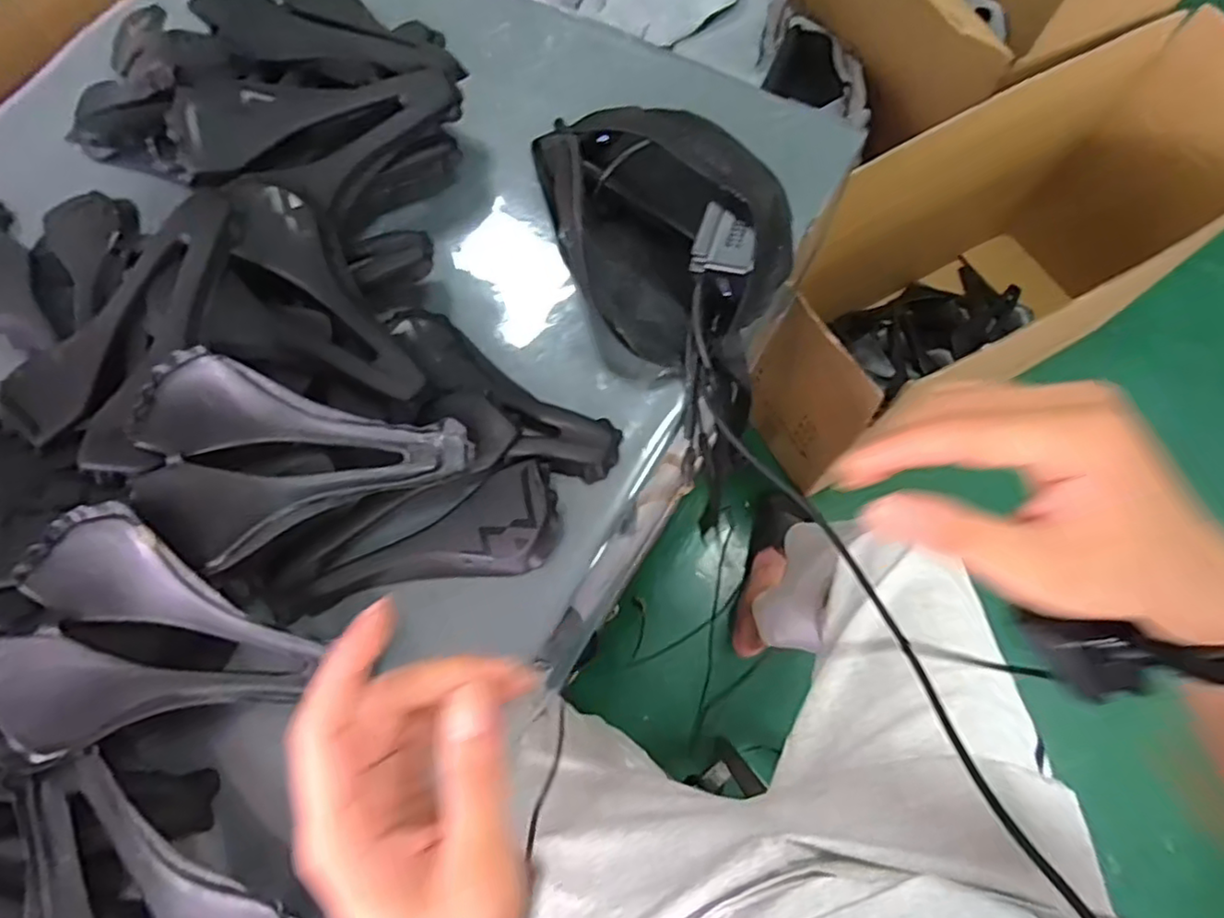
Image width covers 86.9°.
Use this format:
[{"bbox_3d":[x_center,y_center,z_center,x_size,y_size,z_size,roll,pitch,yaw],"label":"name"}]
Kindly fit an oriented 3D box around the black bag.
[{"bbox_3d":[0.038,-0.226,0.569,0.179,0.092,0.270,-22,71,-5],"label":"black bag"}]

